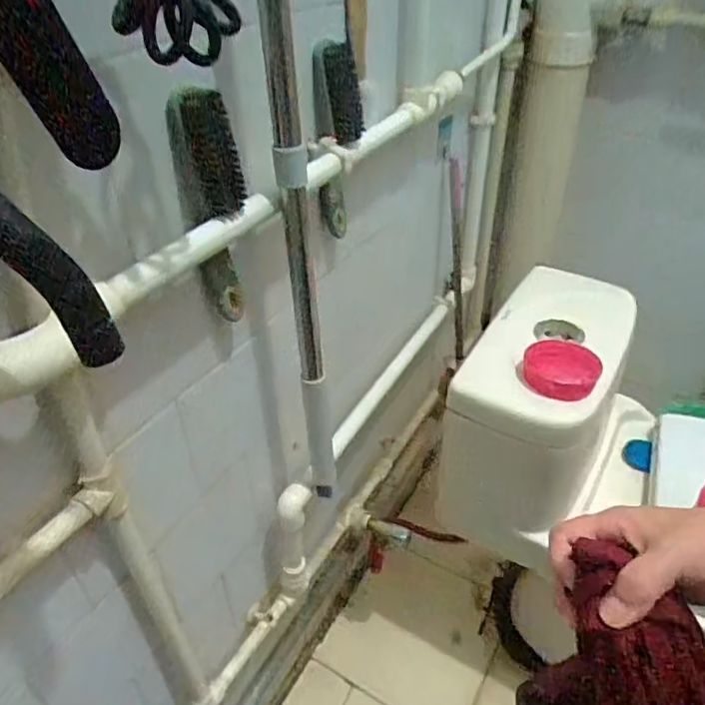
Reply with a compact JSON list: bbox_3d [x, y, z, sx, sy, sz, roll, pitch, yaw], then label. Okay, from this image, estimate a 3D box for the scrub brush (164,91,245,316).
[{"bbox_3d":[-0.119,-0.116,0.516,0.052,0.210,0.039,-9,38,-11],"label":"scrub brush"}]

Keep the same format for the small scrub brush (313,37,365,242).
[{"bbox_3d":[-0.014,-0.221,0.644,0.059,0.208,0.047,-20,41,-22],"label":"small scrub brush"}]

